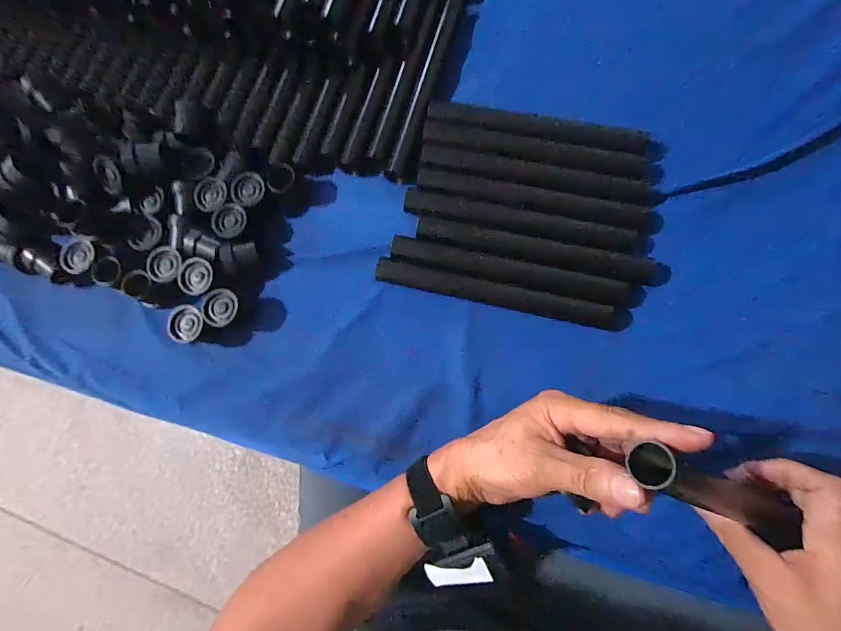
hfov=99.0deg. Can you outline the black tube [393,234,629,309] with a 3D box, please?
[{"bbox_3d":[0.082,-0.044,0.345,0.221,0.018,0.025,13,88,6],"label":"black tube"}]

